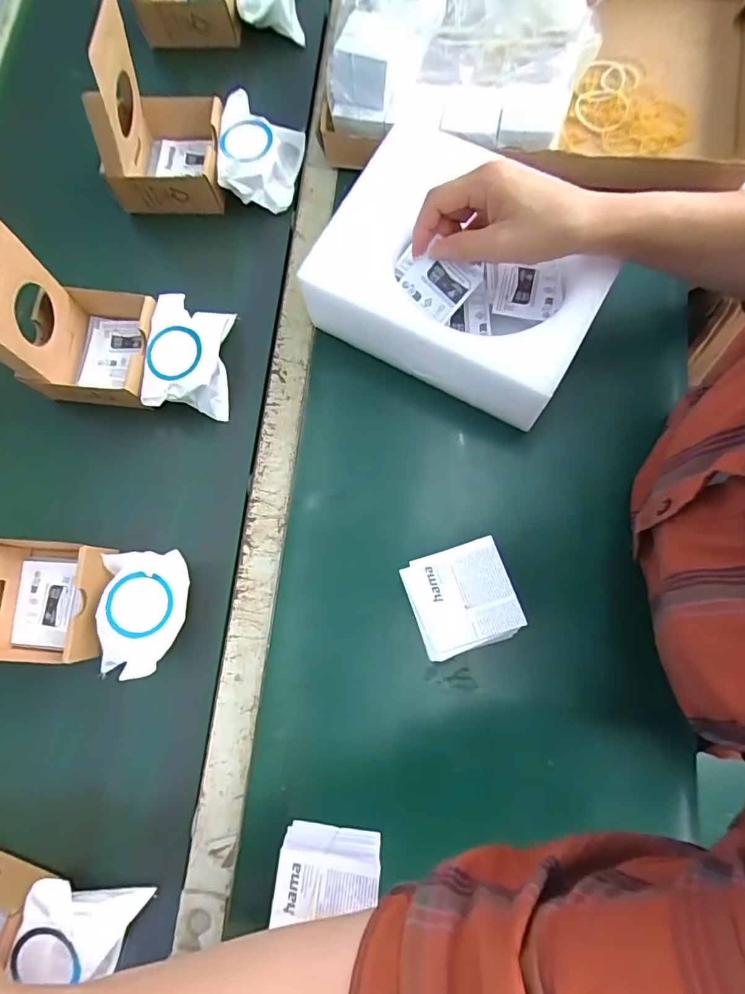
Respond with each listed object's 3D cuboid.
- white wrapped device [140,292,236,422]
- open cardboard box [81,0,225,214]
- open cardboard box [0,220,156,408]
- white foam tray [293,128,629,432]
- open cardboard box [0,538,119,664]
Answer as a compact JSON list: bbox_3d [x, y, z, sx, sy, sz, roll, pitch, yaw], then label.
[{"bbox_3d":[-0.178,-0.133,0.471,0.072,0.053,0.112,2,78,4],"label":"white wrapped device"},{"bbox_3d":[-0.212,-0.371,0.470,0.116,0.139,0.096,1,78,4],"label":"open cardboard box"},{"bbox_3d":[-0.265,-0.158,0.430,0.114,0.143,0.113,6,78,5],"label":"open cardboard box"},{"bbox_3d":[0.078,-0.194,0.422,0.228,0.081,0.172,31,80,7],"label":"white foam tray"},{"bbox_3d":[-0.288,0.084,0.386,0.103,0.136,0.098,1,78,4],"label":"open cardboard box"}]

